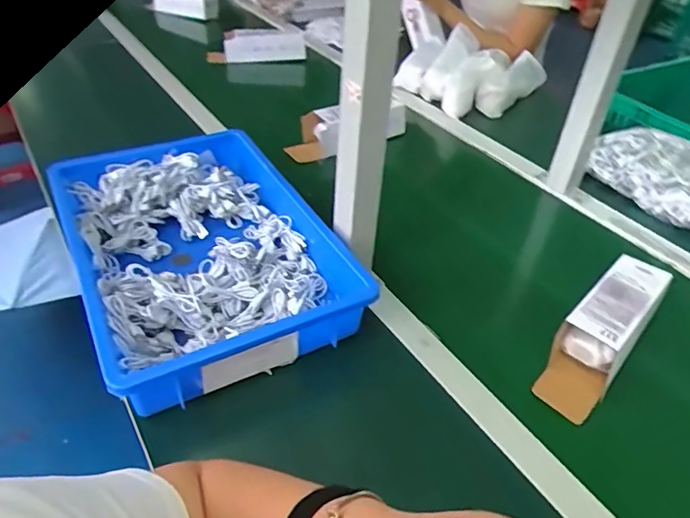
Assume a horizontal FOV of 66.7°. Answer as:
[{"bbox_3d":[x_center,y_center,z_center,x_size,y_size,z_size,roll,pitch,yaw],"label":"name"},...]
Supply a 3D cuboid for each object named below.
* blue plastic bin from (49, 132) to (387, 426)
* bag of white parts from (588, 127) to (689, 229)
[{"bbox_3d":[-0.188,-0.021,0.678,0.288,0.081,0.429,-19,45,-24],"label":"blue plastic bin"},{"bbox_3d":[0.554,-0.132,0.869,0.276,0.081,0.161,27,45,25],"label":"bag of white parts"}]

